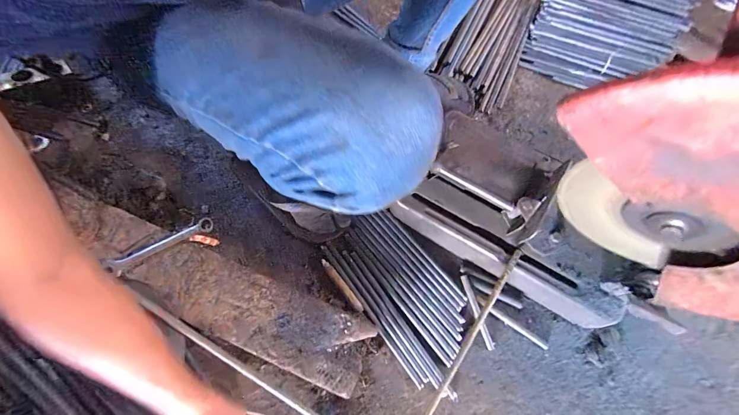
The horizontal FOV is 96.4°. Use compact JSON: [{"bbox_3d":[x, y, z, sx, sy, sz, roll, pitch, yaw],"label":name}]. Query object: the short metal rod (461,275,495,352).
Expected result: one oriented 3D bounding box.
[{"bbox_3d":[0.203,0.195,0.622,0.015,0.009,0.138,-15,73,-6],"label":"short metal rod"}]

